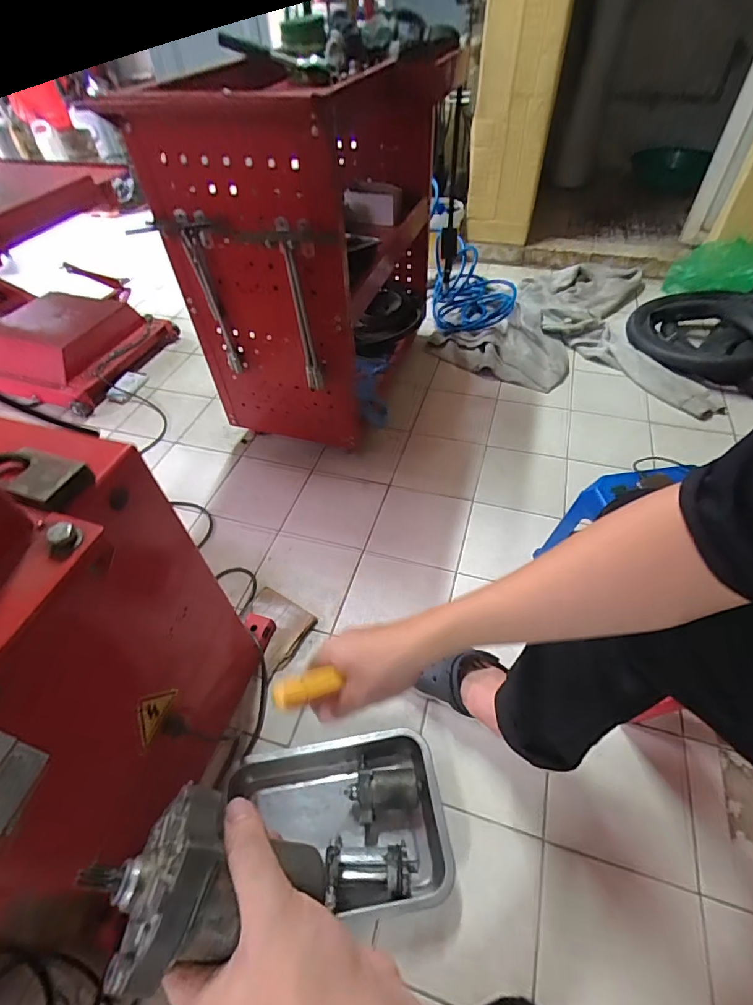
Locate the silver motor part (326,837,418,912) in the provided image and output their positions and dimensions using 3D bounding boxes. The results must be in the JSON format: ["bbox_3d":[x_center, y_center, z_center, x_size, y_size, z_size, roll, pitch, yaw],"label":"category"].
[{"bbox_3d":[-0.006,0.486,0.608,0.120,0.062,0.067,0,49,3],"label":"silver motor part"}]

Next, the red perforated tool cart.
[{"bbox_3d":[-0.097,-0.611,1.099,0.341,0.621,0.742,17,52,16],"label":"red perforated tool cart"}]

